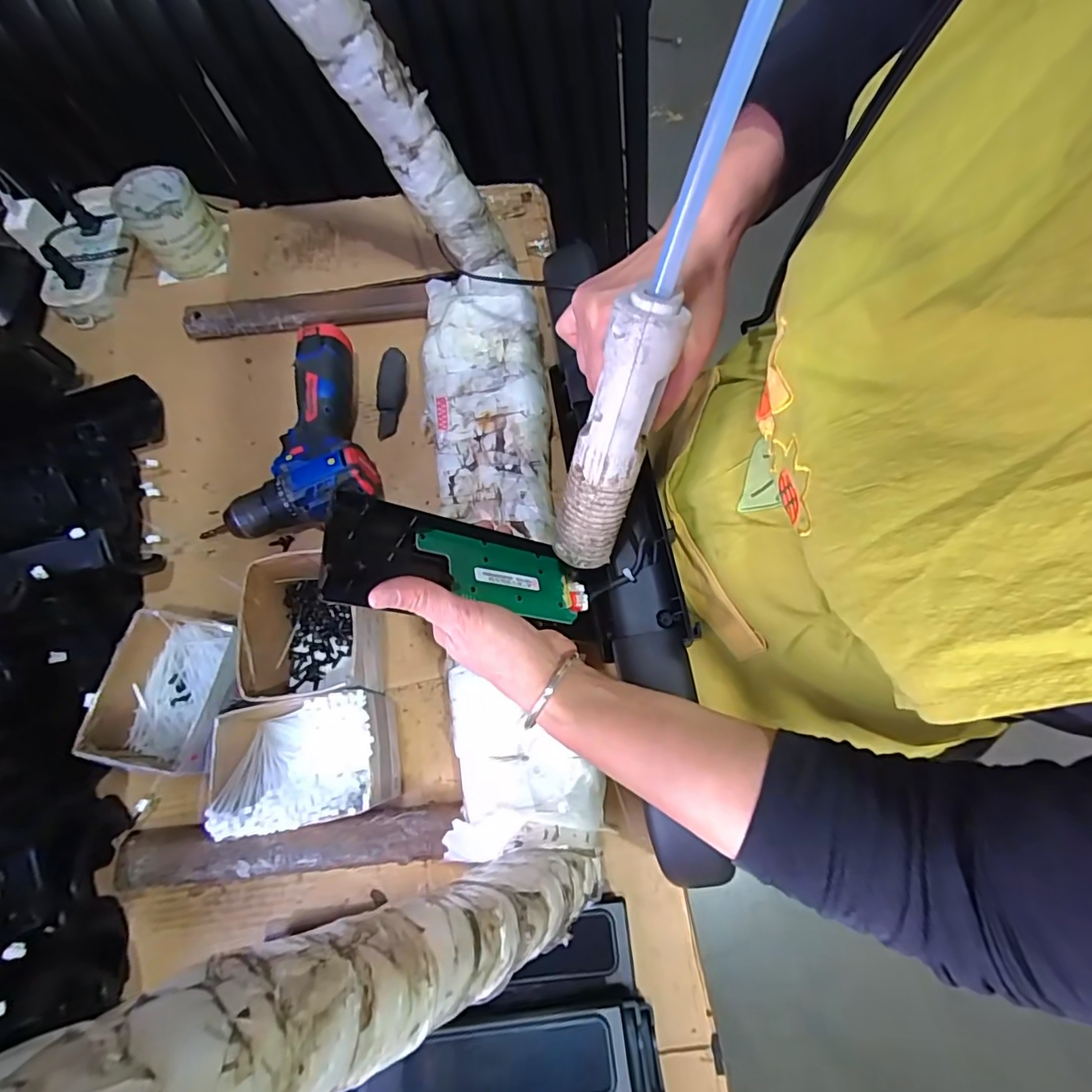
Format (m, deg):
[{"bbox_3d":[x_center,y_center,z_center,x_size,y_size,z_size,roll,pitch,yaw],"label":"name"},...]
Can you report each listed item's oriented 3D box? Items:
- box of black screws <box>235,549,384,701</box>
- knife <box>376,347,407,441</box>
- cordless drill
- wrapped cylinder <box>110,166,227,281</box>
[{"bbox_3d":[-0.201,0.072,0.469,0.099,0.080,0.124,-8,70,0],"label":"box of black screws"},{"bbox_3d":[-0.165,-0.164,0.583,0.034,0.028,0.100,-2,70,2],"label":"knife"},{"bbox_3d":[-0.262,-0.116,0.551,0.152,0.062,0.200,-16,71,-3],"label":"cordless drill"},{"bbox_3d":[-0.436,-0.376,0.635,0.083,0.077,0.094,-39,73,-11],"label":"wrapped cylinder"}]

